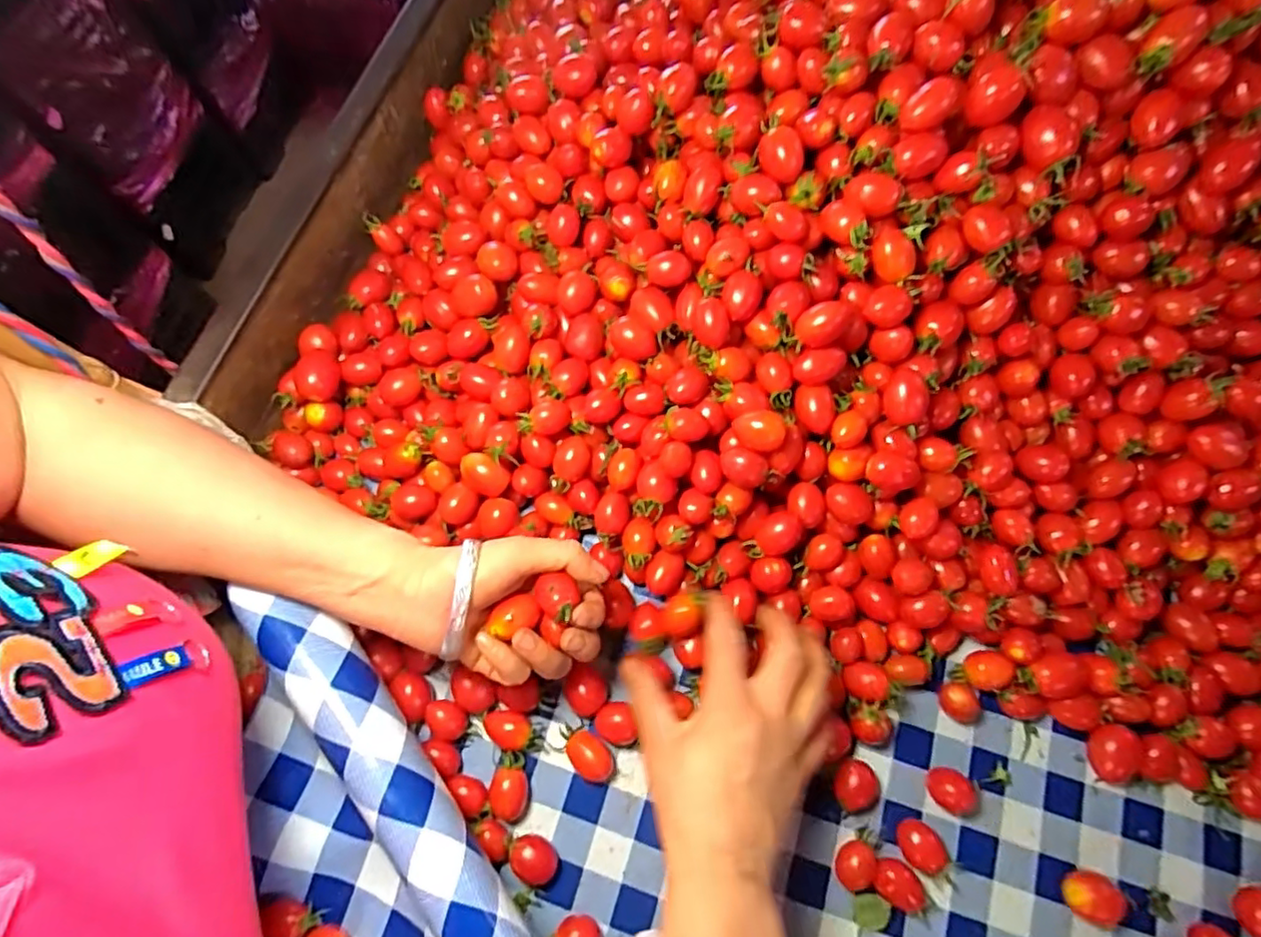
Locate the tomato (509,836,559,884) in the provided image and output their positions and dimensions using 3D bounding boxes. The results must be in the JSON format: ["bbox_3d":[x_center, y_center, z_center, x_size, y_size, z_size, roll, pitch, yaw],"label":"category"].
[{"bbox_3d":[-0.059,0.239,0.371,0.030,0.020,0.021,35,73,10],"label":"tomato"}]

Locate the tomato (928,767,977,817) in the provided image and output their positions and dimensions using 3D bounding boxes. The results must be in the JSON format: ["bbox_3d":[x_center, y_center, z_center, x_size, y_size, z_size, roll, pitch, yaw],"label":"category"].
[{"bbox_3d":[0.202,0.203,0.384,0.026,0.019,0.024,1,70,-2],"label":"tomato"}]

